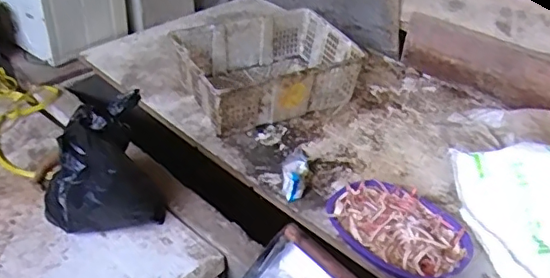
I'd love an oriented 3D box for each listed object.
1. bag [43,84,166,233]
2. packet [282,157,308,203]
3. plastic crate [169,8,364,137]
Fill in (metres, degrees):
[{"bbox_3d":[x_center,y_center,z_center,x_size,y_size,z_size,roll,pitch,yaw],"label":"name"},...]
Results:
[{"bbox_3d":[-0.377,0.054,1.218,0.247,0.279,0.208,-12,40,-19],"label":"bag"},{"bbox_3d":[0.046,0.085,1.352,0.058,0.045,0.134,5,50,10],"label":"packet"},{"bbox_3d":[-0.032,-0.204,1.673,0.480,0.170,0.358,-16,41,-23],"label":"plastic crate"}]

